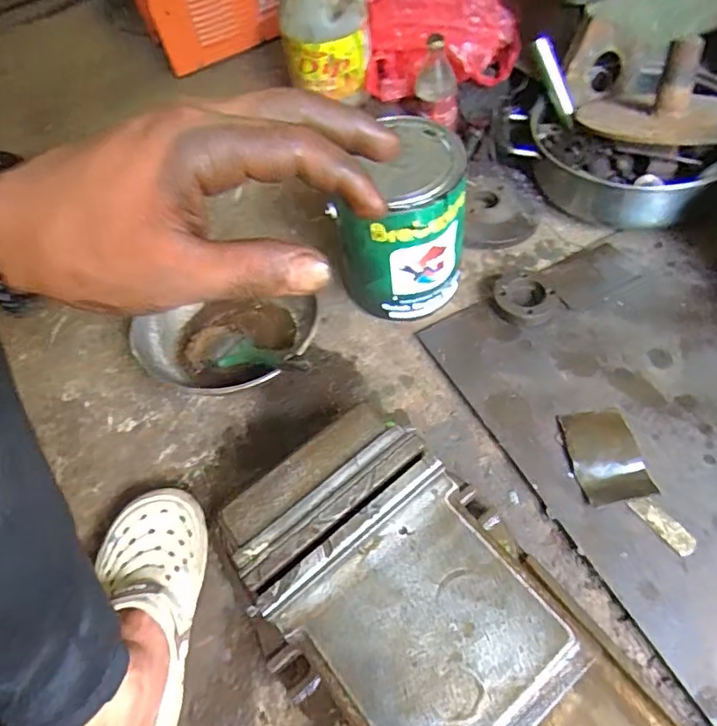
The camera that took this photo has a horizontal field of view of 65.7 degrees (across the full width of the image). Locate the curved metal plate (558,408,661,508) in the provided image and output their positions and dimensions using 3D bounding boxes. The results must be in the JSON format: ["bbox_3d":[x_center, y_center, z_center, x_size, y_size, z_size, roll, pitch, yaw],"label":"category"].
[{"bbox_3d":[0.274,0.101,0.616,0.075,0.015,0.109,-7,60,-1],"label":"curved metal plate"}]

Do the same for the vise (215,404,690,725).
[{"bbox_3d":[0.114,0.269,0.454,0.234,0.137,0.521,-39,67,-18],"label":"vise"}]

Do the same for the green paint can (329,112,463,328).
[{"bbox_3d":[0.058,-0.177,0.706,0.148,0.206,0.159,-4,55,6],"label":"green paint can"}]

